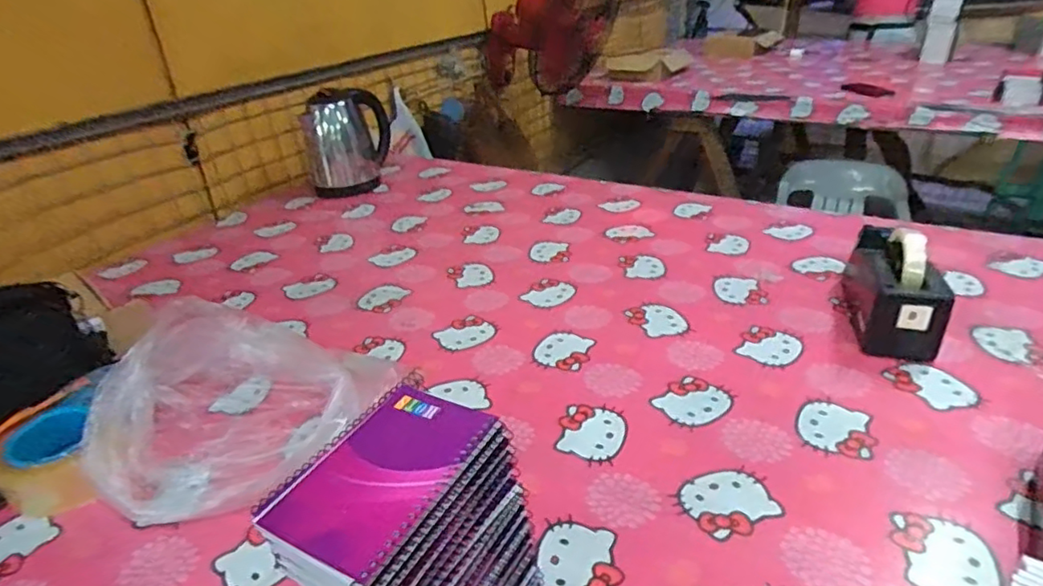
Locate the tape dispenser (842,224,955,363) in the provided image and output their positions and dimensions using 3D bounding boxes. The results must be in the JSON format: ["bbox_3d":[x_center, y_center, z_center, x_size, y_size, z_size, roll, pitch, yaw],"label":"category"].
[{"bbox_3d":[0.470,-0.018,0.768,0.078,0.121,0.208,4,31,15],"label":"tape dispenser"}]

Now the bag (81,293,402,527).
[{"bbox_3d":[-0.323,0.108,0.672,0.209,0.124,0.280,15,36,30],"label":"bag"}]

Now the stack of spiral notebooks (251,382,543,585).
[{"bbox_3d":[-0.071,0.188,0.410,0.090,0.201,0.147,13,35,28],"label":"stack of spiral notebooks"}]

